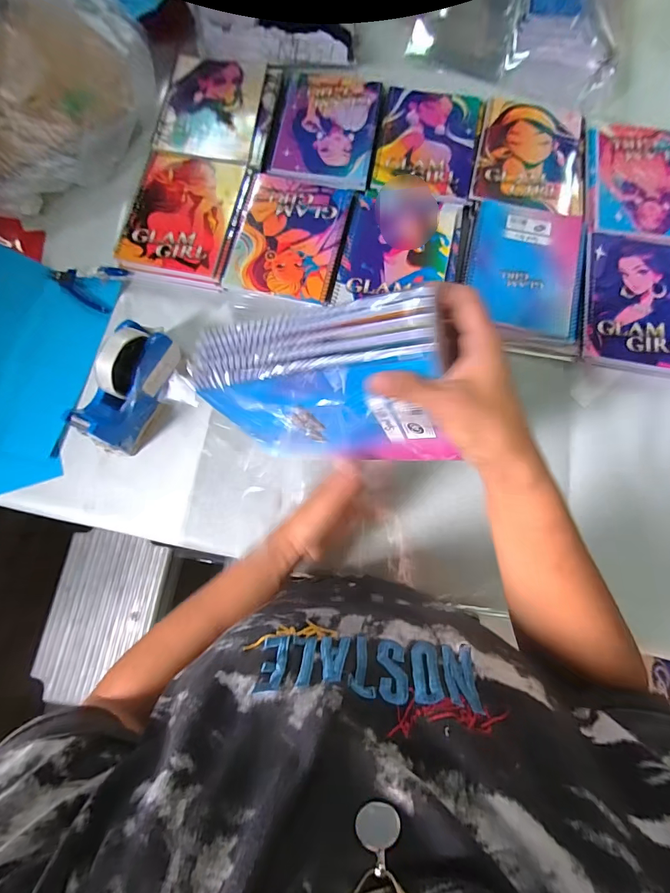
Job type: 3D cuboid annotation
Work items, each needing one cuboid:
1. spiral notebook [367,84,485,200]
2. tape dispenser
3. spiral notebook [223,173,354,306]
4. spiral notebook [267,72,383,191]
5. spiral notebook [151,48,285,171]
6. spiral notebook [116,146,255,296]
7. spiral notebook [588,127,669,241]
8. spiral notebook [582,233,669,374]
[{"bbox_3d":[0.145,-0.473,0.598,0.154,0.013,0.201,10,80,2],"label":"spiral notebook"},{"bbox_3d":[-0.259,-0.077,0.485,0.064,0.101,0.158,23,78,5],"label":"tape dispenser"},{"bbox_3d":[-0.066,-0.306,0.564,0.155,0.013,0.197,11,80,2],"label":"spiral notebook"},{"bbox_3d":[-0.015,-0.508,0.610,0.158,0.009,0.212,7,80,1],"label":"spiral notebook"},{"bbox_3d":[-0.184,-0.539,0.616,0.173,0.018,0.200,9,80,2],"label":"spiral notebook"},{"bbox_3d":[-0.225,-0.345,0.575,0.162,0.010,0.205,11,80,2],"label":"spiral notebook"},{"bbox_3d":[0.470,-0.400,0.579,0.161,0.013,0.207,5,80,1],"label":"spiral notebook"},{"bbox_3d":[0.430,-0.201,0.539,0.161,0.022,0.204,8,80,2],"label":"spiral notebook"}]

